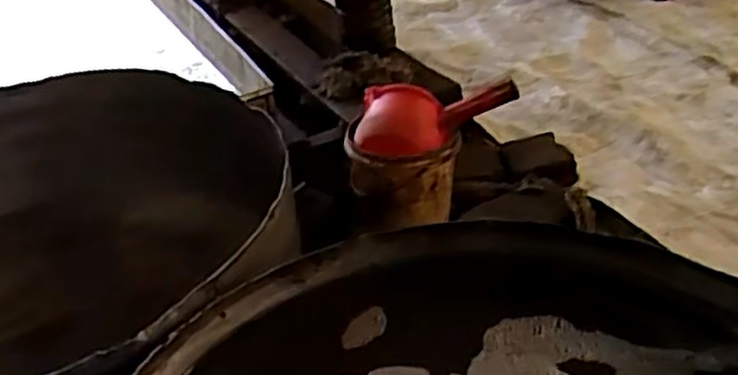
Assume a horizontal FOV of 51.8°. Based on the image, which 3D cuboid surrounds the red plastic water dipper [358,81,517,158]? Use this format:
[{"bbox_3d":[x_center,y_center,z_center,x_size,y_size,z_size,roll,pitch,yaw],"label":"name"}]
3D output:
[{"bbox_3d":[0.097,-0.103,1.147,0.241,0.077,0.100,0,34,6],"label":"red plastic water dipper"}]

